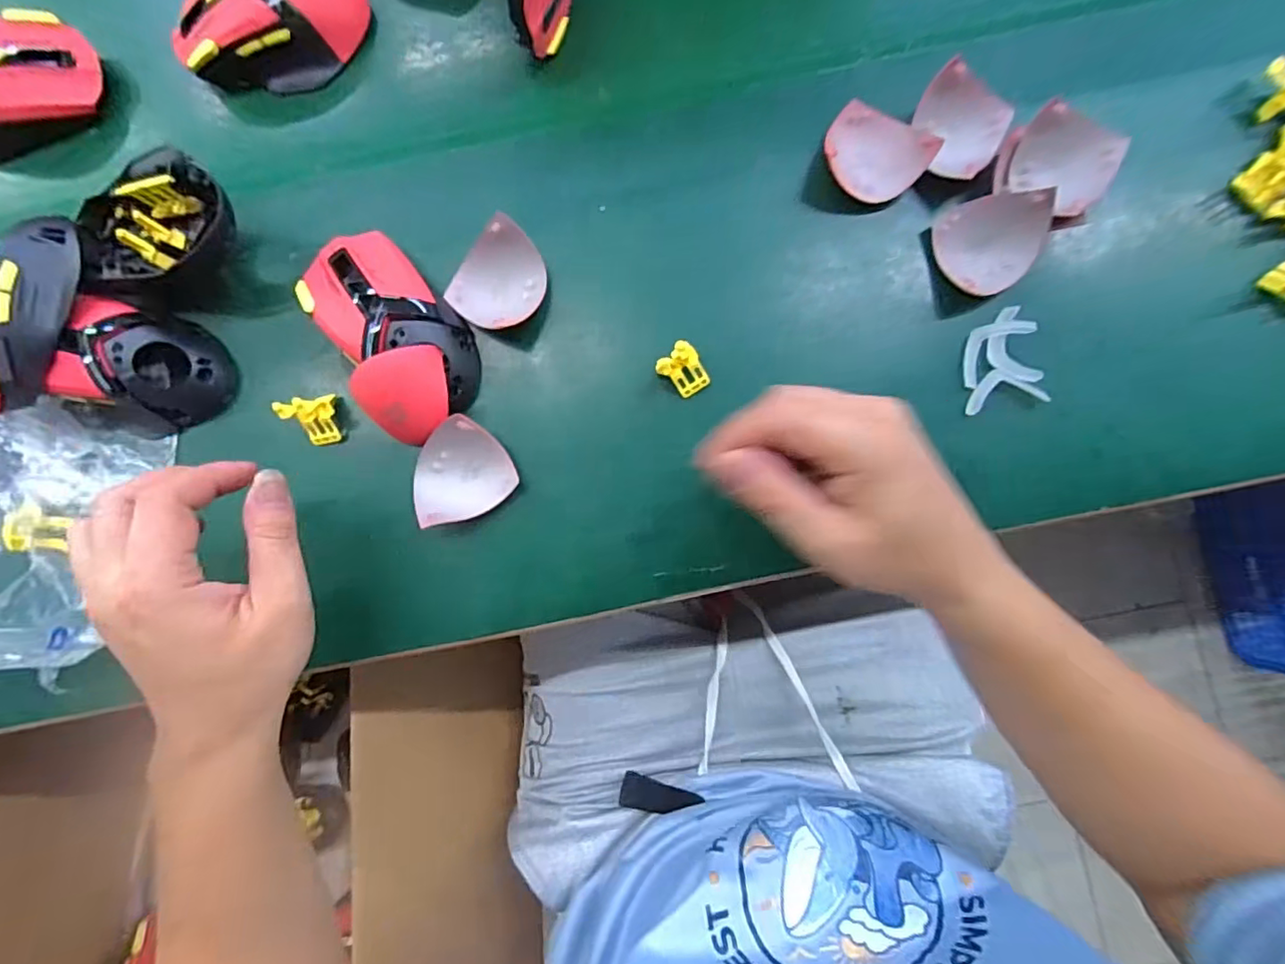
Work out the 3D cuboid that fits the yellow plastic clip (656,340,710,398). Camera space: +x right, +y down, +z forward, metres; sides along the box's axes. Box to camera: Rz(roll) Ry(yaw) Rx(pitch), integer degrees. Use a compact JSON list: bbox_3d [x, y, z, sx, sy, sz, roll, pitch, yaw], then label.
[{"bbox_3d":[0.024,-0.065,0.331,0.026,0.034,0.025,-30,86,0],"label":"yellow plastic clip"}]

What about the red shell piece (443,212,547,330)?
[{"bbox_3d":[-0.084,-0.121,0.341,0.047,0.023,0.059,35,88,4],"label":"red shell piece"}]

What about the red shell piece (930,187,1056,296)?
[{"bbox_3d":[0.204,-0.140,0.327,0.055,0.029,0.053,0,86,2],"label":"red shell piece"}]

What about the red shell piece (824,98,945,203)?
[{"bbox_3d":[0.137,-0.194,0.337,0.060,0.028,0.048,34,88,4],"label":"red shell piece"}]

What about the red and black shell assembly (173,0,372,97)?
[{"bbox_3d":[-0.235,-0.287,0.357,0.118,0.037,0.057,-20,86,0],"label":"red and black shell assembly"}]

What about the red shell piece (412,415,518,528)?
[{"bbox_3d":[-0.109,-0.005,0.332,0.059,0.025,0.052,-38,86,-1],"label":"red shell piece"}]

